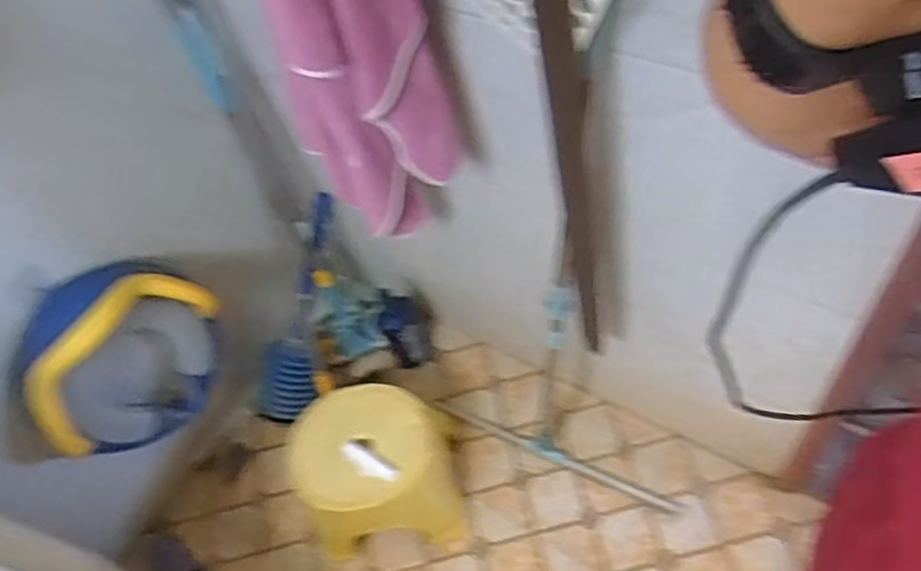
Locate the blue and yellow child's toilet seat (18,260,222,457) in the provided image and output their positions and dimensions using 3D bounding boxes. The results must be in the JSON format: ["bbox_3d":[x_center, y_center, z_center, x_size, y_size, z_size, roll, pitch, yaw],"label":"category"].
[{"bbox_3d":[-0.552,0.124,1.196,0.103,0.299,0.316,33,59,30],"label":"blue and yellow child's toilet seat"}]

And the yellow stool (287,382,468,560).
[{"bbox_3d":[-0.138,0.352,1.316,0.302,0.245,0.254,-12,48,-5],"label":"yellow stool"}]

